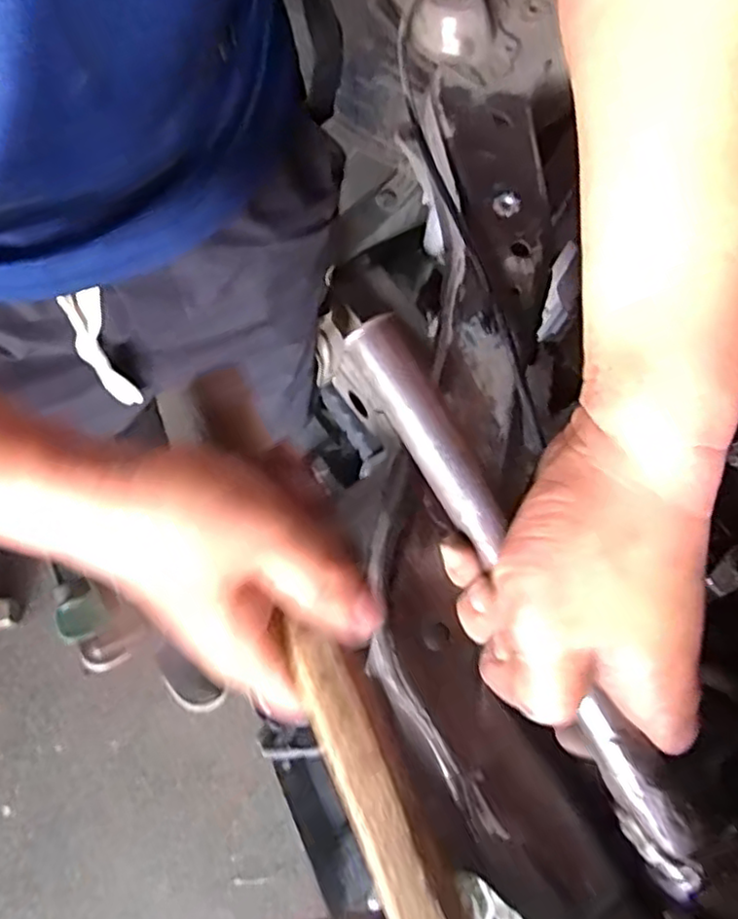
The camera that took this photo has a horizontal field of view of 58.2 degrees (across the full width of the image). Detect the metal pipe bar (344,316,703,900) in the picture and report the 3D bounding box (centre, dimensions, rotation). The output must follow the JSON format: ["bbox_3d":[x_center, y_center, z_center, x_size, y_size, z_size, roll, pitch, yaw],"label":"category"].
[{"bbox_3d":[0.056,0.051,0.252,0.021,0.021,0.233,-29,86,-8],"label":"metal pipe bar"}]

